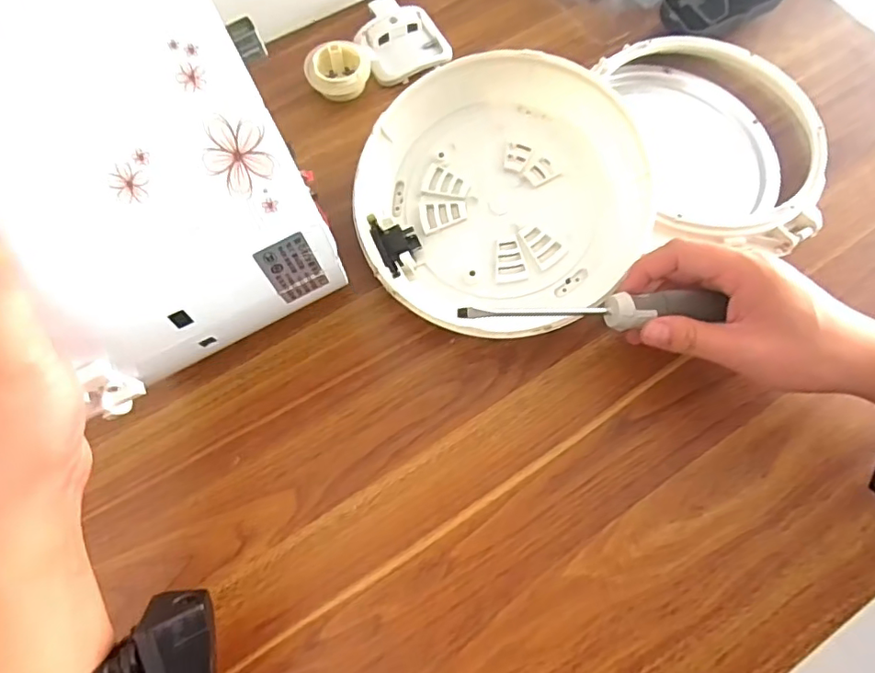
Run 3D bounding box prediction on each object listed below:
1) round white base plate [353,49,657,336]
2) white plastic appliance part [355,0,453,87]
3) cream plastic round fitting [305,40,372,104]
[{"bbox_3d":[0.049,-0.103,0.405,0.201,0.063,0.196,0,69,-1],"label":"round white base plate"},{"bbox_3d":[-0.033,-0.261,0.491,0.072,0.021,0.076,-29,72,-11],"label":"white plastic appliance part"},{"bbox_3d":[-0.083,-0.225,0.471,0.053,0.020,0.043,-23,71,-10],"label":"cream plastic round fitting"}]

